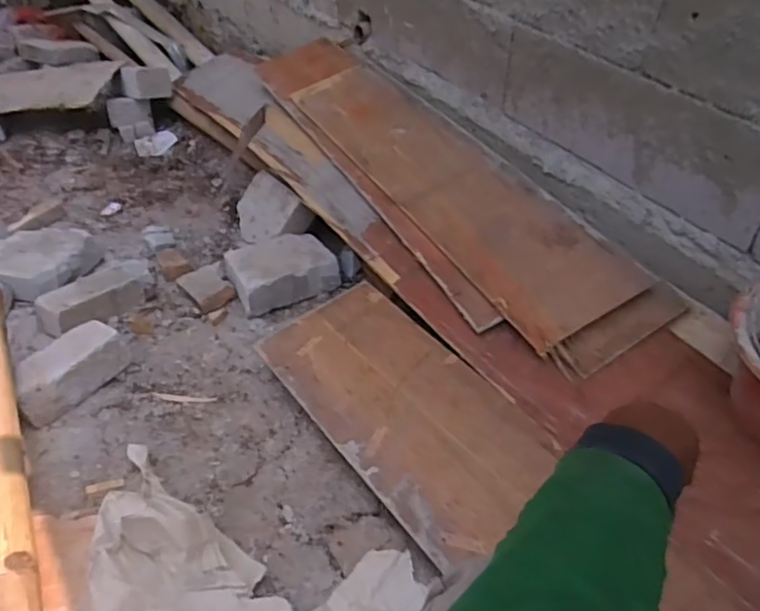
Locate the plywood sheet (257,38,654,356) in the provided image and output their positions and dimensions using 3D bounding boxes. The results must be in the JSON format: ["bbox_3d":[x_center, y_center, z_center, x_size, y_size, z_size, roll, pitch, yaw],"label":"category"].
[{"bbox_3d":[0.048,-0.352,1.347,0.279,0.030,1.237,-29,52,-10],"label":"plywood sheet"}]

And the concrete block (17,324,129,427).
[{"bbox_3d":[-0.575,0.119,1.071,0.128,0.077,0.201,28,49,24],"label":"concrete block"}]

